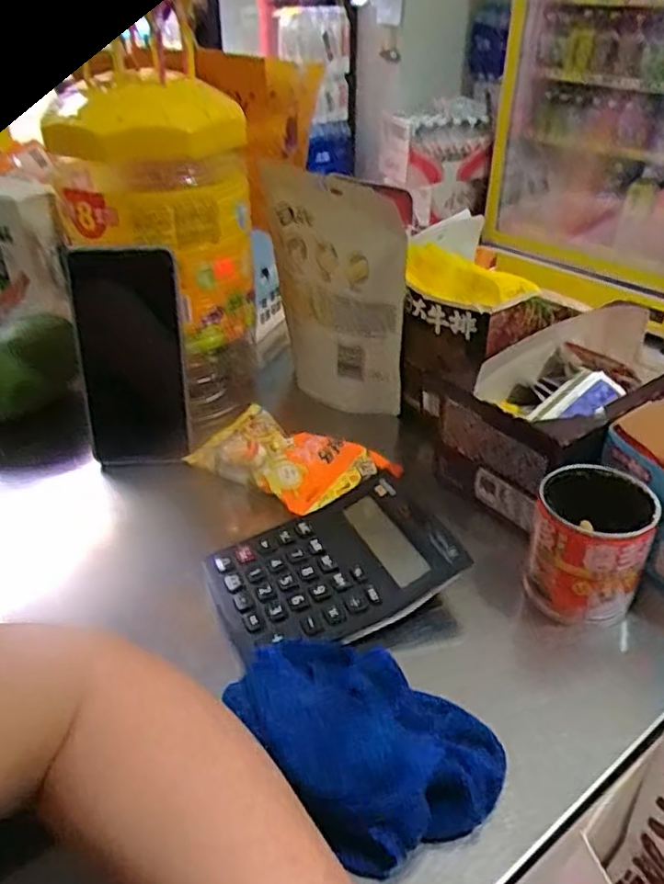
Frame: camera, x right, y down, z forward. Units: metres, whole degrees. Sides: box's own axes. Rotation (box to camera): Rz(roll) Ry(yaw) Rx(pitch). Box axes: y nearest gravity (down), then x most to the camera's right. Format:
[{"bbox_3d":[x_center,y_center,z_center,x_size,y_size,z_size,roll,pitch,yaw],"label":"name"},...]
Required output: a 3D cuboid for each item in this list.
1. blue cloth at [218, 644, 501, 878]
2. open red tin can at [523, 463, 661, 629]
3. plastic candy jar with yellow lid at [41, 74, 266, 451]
[{"bbox_3d":[0.015,0.136,0.321,0.121,0.029,0.087,24,42,31],"label":"blue cloth"},{"bbox_3d":[0.152,0.056,0.402,0.062,0.072,0.066,14,37,19],"label":"open red tin can"},{"bbox_3d":[-0.120,-0.135,0.538,0.151,0.273,0.122,-15,37,-19],"label":"plastic candy jar with yellow lid"}]

